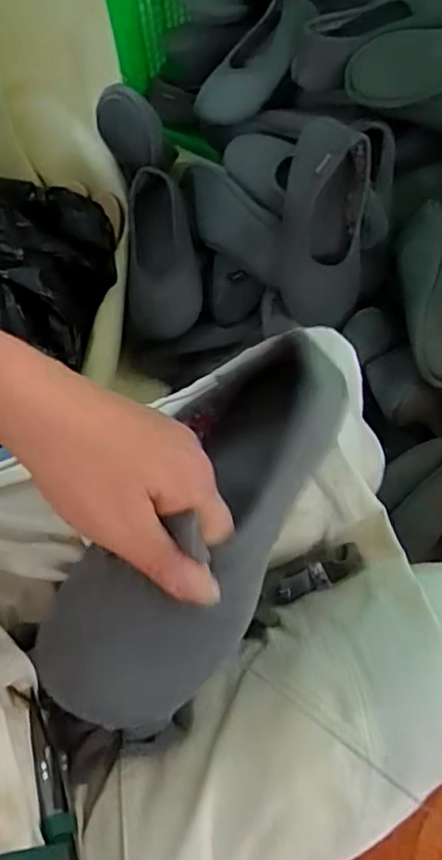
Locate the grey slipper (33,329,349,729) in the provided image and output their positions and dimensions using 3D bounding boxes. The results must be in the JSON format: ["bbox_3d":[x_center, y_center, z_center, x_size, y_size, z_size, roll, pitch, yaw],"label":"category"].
[{"bbox_3d":[-0.008,0.045,0.327,0.083,0.069,0.216,27,64,8],"label":"grey slipper"}]

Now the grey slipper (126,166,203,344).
[{"bbox_3d":[-0.077,-0.224,0.831,0.095,0.066,0.216,-4,74,0],"label":"grey slipper"}]

